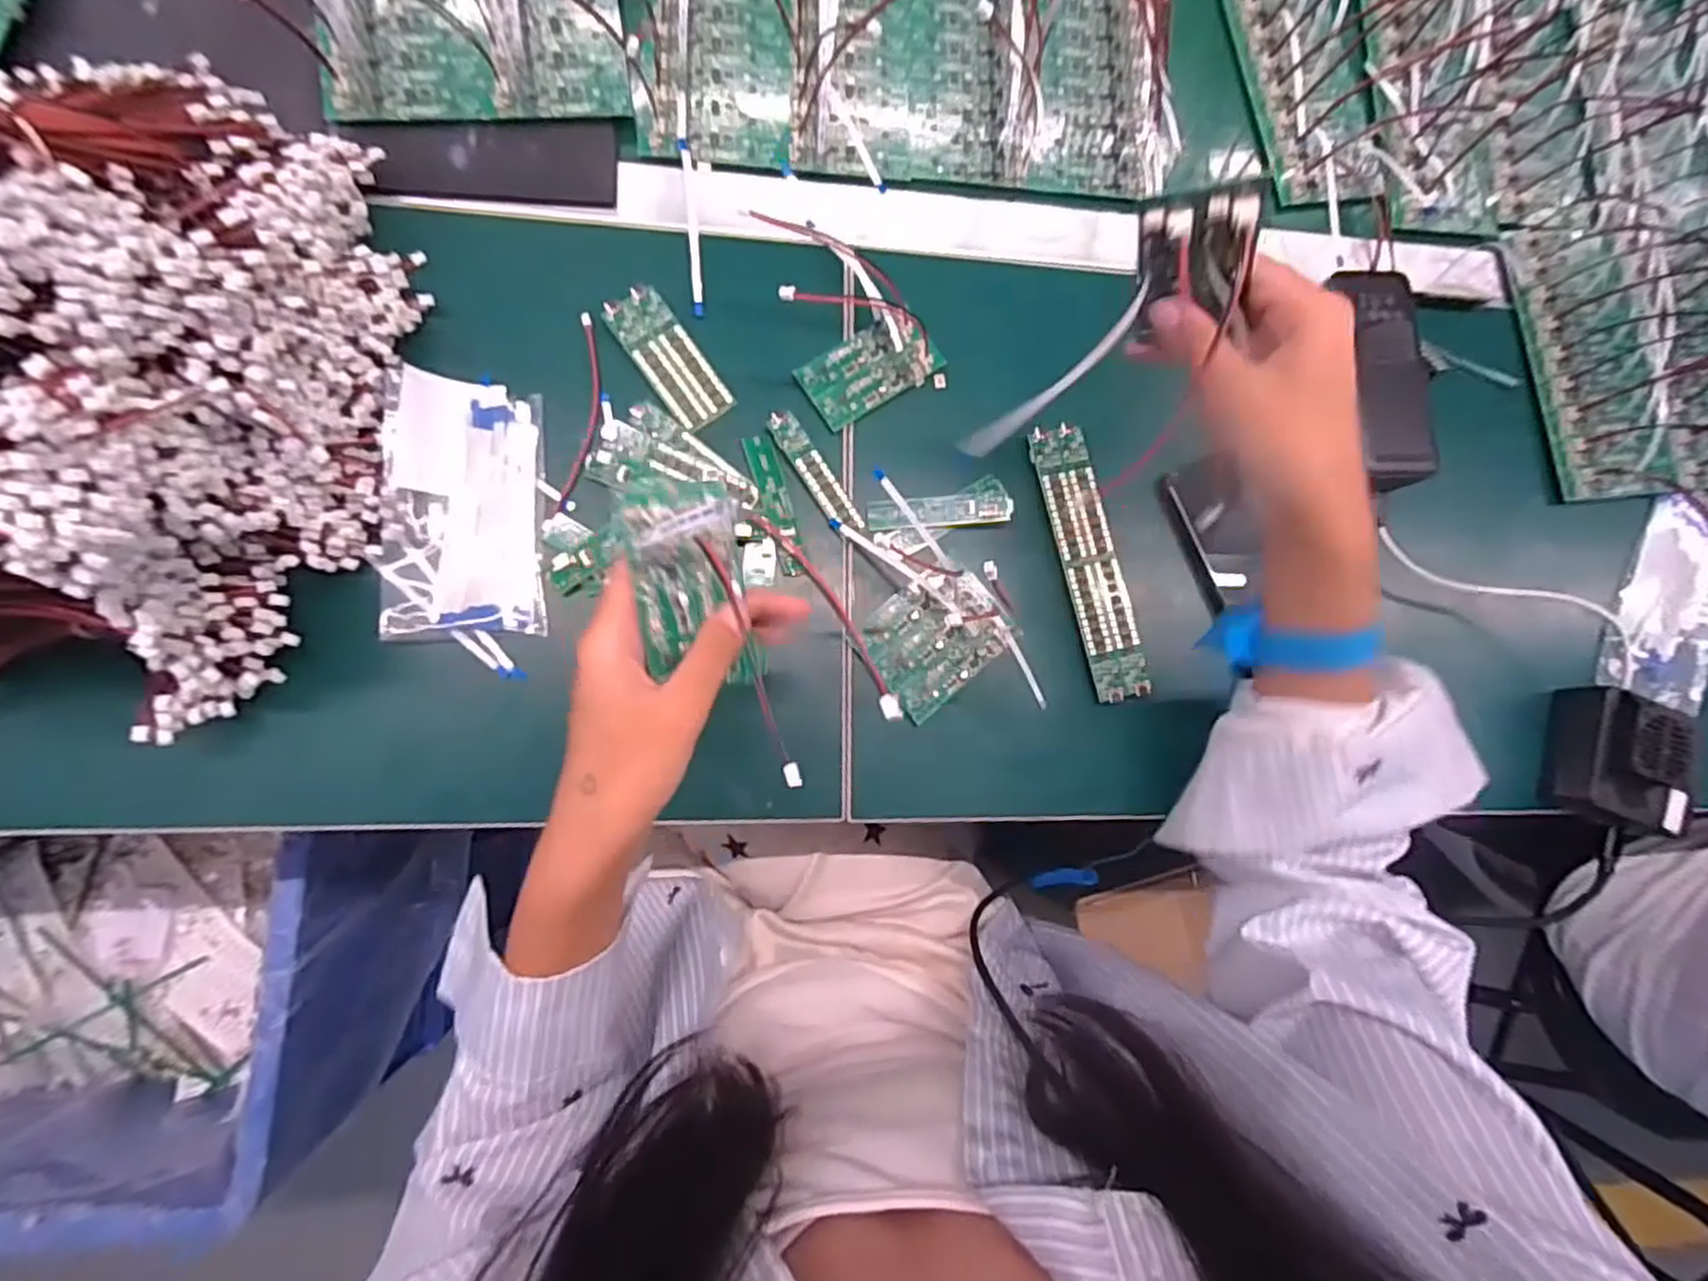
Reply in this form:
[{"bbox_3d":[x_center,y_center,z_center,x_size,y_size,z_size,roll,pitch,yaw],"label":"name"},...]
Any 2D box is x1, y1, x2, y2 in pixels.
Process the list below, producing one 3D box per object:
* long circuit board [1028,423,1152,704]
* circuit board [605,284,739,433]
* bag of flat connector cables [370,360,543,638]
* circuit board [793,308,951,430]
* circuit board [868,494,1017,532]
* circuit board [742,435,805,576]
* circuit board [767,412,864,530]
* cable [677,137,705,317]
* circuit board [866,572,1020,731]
[{"bbox_3d":[0.143,-0.047,0.449,0.034,0.010,0.167,-13,84,-9],"label":"long circuit board"},{"bbox_3d":[-0.108,-0.165,0.431,0.035,0.008,0.084,-36,88,-11],"label":"circuit board"},{"bbox_3d":[-0.213,-0.074,0.401,0.079,0.016,0.140,-2,82,-8],"label":"bag of flat connector cables"},{"bbox_3d":[0.010,-0.164,0.444,0.081,0.015,0.044,-32,87,-11],"label":"circuit board"},{"bbox_3d":[0.051,-0.077,0.442,0.085,0.005,0.018,-3,85,6],"label":"circuit board"},{"bbox_3d":[-0.046,-0.079,0.431,0.019,0.005,0.085,-12,84,-11],"label":"circuit board"},{"bbox_3d":[-0.022,-0.099,0.435,0.019,0.007,0.080,-34,88,-11],"label":"circuit board"},{"bbox_3d":[-0.093,-0.233,0.429,0.006,0.004,0.081,-4,105,-8],"label":"cable"},{"bbox_3d":[0.049,-0.002,0.432,0.083,0.013,0.062,-38,88,-11],"label":"circuit board"}]

